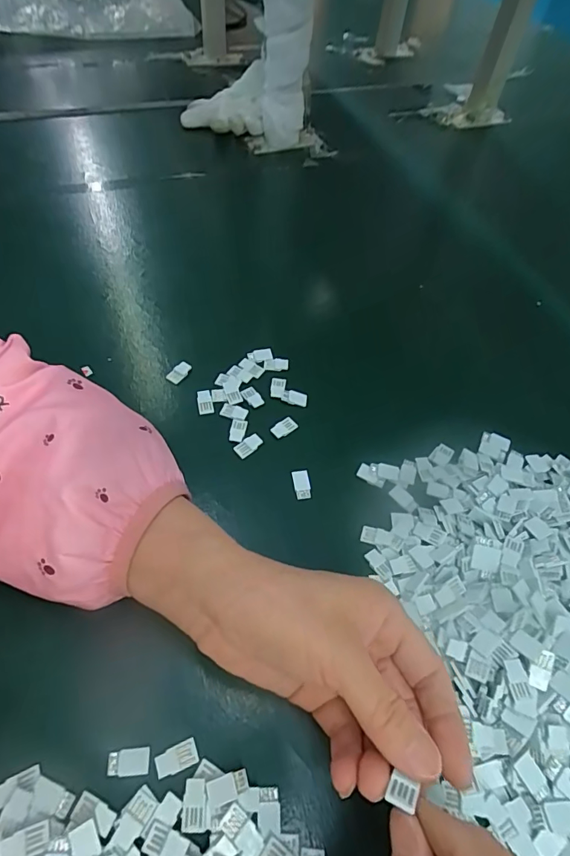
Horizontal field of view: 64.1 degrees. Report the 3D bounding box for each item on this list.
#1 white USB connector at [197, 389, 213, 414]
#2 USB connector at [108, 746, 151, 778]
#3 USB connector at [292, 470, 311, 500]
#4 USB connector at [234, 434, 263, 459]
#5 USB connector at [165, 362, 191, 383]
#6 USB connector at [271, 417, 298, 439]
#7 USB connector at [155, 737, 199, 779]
[{"bbox_3d":[-0.064,-0.021,0.364,0.011,0.004,0.022,-9,57,-10],"label":"white USB connector"},{"bbox_3d":[-0.080,0.171,0.233,0.021,0.004,0.012,-2,56,-6],"label":"USB connector"},{"bbox_3d":[0.012,0.041,0.329,0.012,0.006,0.020,-8,57,-9],"label":"USB connector"},{"bbox_3d":[-0.027,0.013,0.344,0.021,0.004,0.011,-33,64,-23],"label":"USB connector"},{"bbox_3d":[-0.088,-0.047,0.378,0.011,0.006,0.022,36,61,18],"label":"USB connector"},{"bbox_3d":[0.000,-0.001,0.356,0.021,0.004,0.011,-32,64,-23],"label":"USB connector"},{"bbox_3d":[-0.056,0.171,0.236,0.021,0.004,0.011,-18,59,-16],"label":"USB connector"}]

